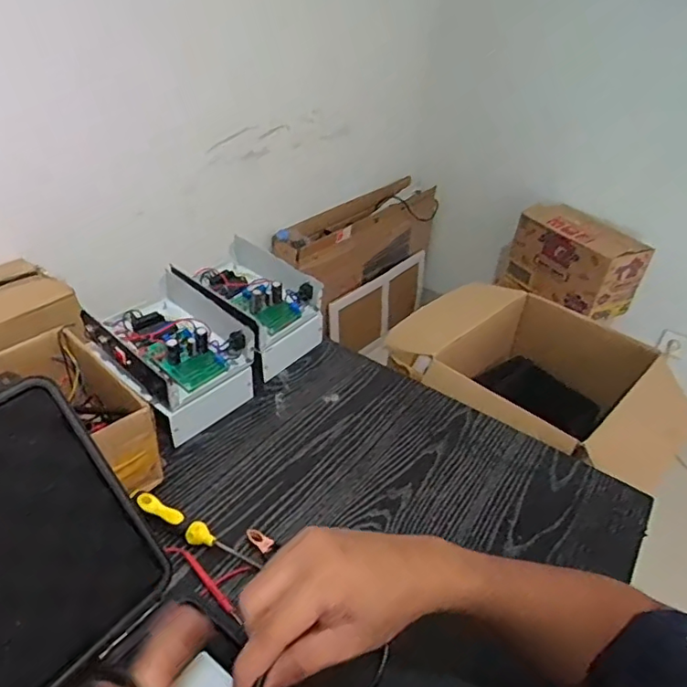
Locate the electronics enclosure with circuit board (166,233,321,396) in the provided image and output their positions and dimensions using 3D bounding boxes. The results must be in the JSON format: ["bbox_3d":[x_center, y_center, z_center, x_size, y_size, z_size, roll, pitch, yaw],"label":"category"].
[{"bbox_3d":[-0.156,-0.054,0.906,0.206,0.132,0.163,29,43,28],"label":"electronics enclosure with circuit board"}]

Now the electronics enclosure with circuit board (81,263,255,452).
[{"bbox_3d":[-0.247,0.012,0.808,0.208,0.128,0.172,29,43,28],"label":"electronics enclosure with circuit board"}]

